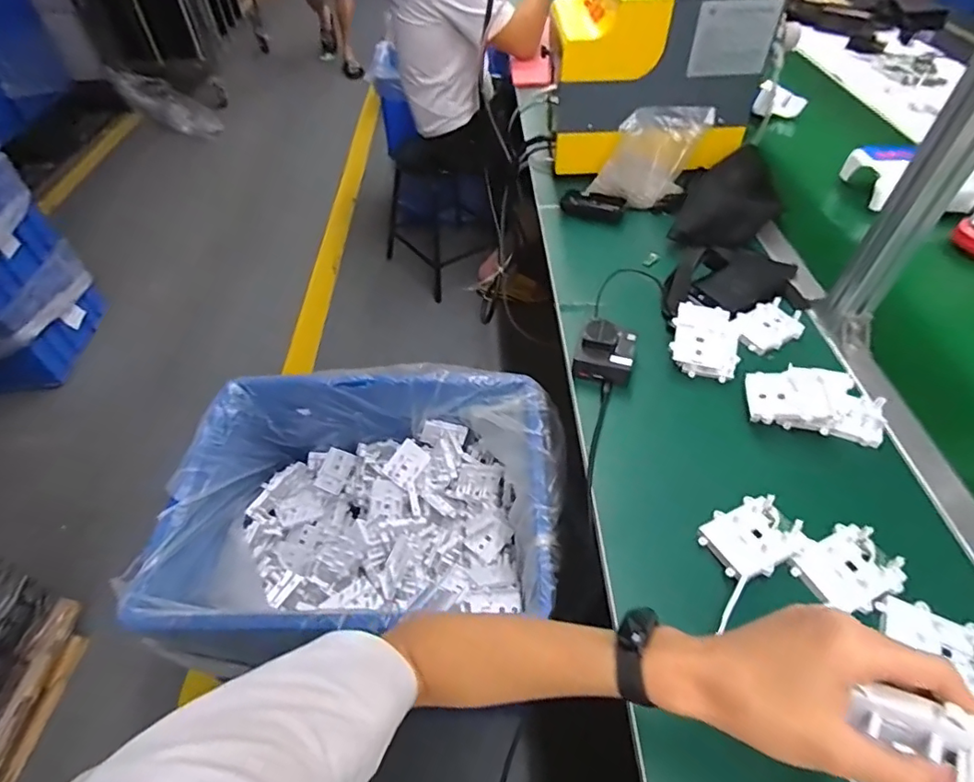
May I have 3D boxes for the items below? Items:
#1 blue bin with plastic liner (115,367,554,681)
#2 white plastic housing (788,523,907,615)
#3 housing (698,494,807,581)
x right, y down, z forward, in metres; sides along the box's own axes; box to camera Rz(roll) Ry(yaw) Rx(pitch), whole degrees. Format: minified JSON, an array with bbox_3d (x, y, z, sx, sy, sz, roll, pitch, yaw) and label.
[{"bbox_3d":[-0.168,0.194,0.838,0.552,0.231,0.428,-3,49,-1],"label":"blue bin with plastic liner"},{"bbox_3d":[0.337,0.166,0.486,0.080,0.021,0.067,-23,52,-16],"label":"white plastic housing"},{"bbox_3d":[0.257,0.141,0.508,0.085,0.021,0.065,-18,51,-13],"label":"housing"}]

